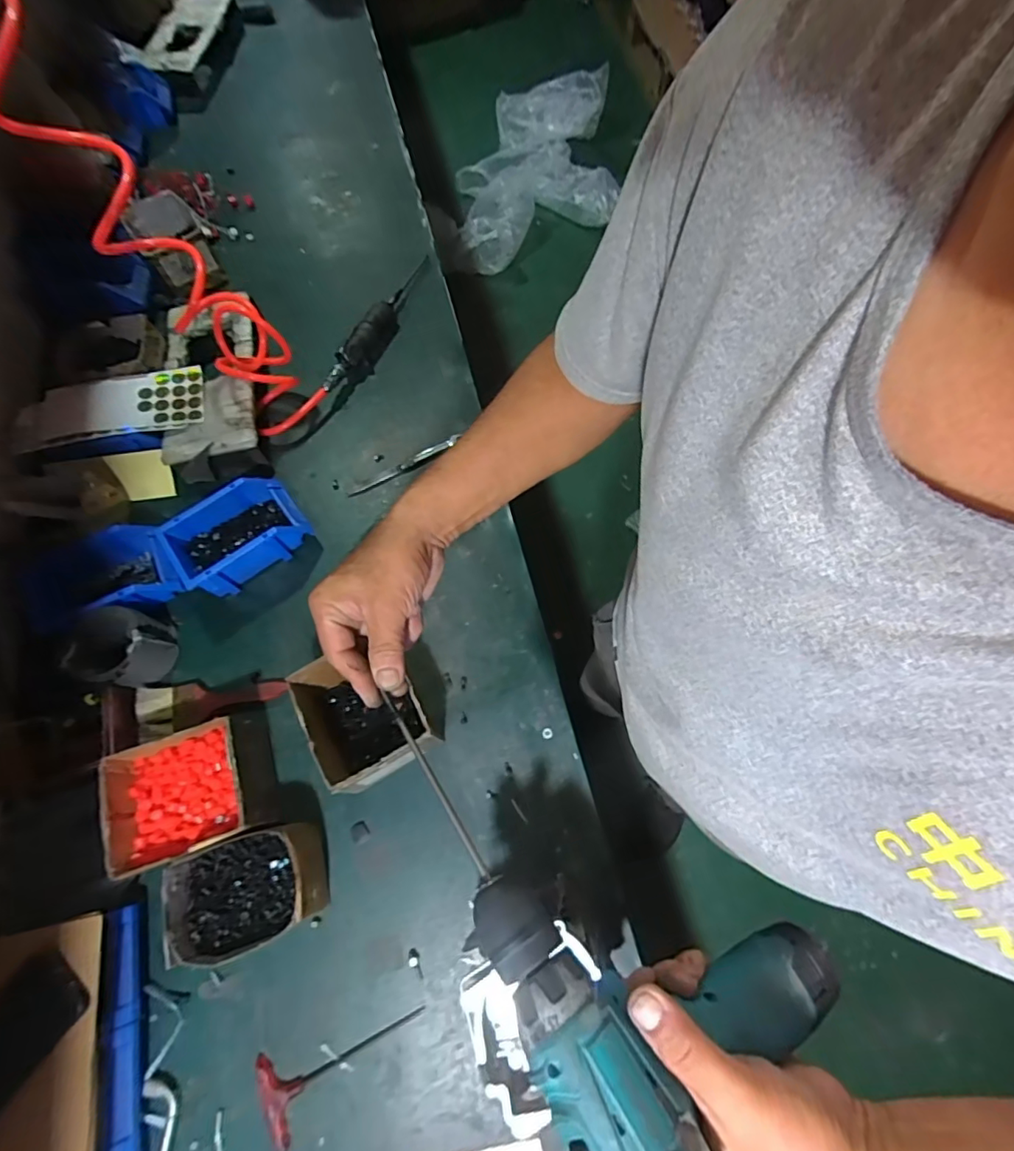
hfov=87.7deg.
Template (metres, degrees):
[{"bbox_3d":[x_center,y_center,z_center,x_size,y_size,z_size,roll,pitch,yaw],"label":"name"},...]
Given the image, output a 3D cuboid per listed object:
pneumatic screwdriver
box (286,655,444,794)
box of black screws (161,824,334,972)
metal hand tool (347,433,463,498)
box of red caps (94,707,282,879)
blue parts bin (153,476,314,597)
[{"bbox_3d":[-0.227,-0.464,0.953,0.051,0.040,0.352,21,71,10],"label":"pneumatic screwdriver"},{"bbox_3d":[-0.175,0.173,0.665,0.131,0.109,0.157,-31,70,-10],"label":"box"},{"bbox_3d":[-0.291,0.360,0.608,0.164,0.089,0.117,-22,69,-5],"label":"box of black screws"},{"bbox_3d":[-0.165,-0.181,0.862,0.205,0.008,0.019,-28,70,-9],"label":"metal hand tool"},{"bbox_3d":[-0.381,0.258,0.644,0.159,0.101,0.154,-23,69,-7],"label":"box of red caps"},{"bbox_3d":[-0.405,-0.062,0.788,0.187,0.067,0.124,-36,71,-11],"label":"blue parts bin"}]

